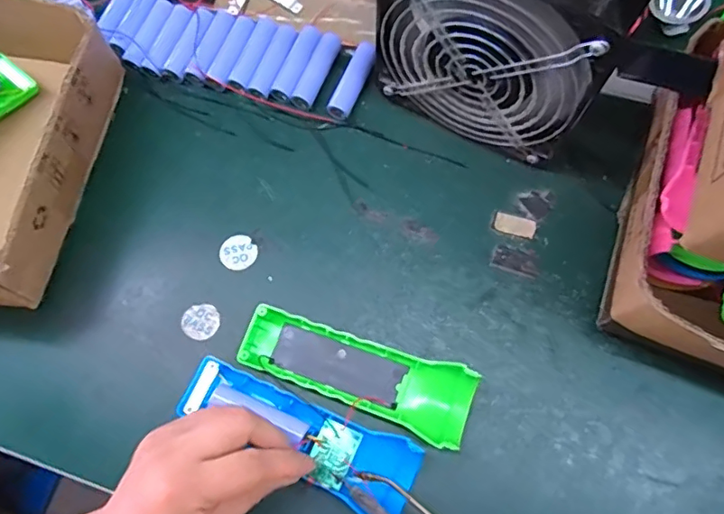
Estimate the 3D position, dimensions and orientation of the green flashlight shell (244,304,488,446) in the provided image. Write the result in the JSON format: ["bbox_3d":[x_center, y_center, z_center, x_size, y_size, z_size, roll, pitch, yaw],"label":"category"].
[{"bbox_3d":[-0.003,0.075,0.359,0.156,0.028,0.048,20,74,10],"label":"green flashlight shell"}]

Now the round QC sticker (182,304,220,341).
[{"bbox_3d":[-0.115,0.046,0.385,0.026,0.004,0.025,-1,72,3],"label":"round QC sticker"}]

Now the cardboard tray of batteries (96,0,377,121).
[{"bbox_3d":[-0.114,-0.211,0.446,0.263,0.039,0.145,15,73,8],"label":"cardboard tray of batteries"}]

